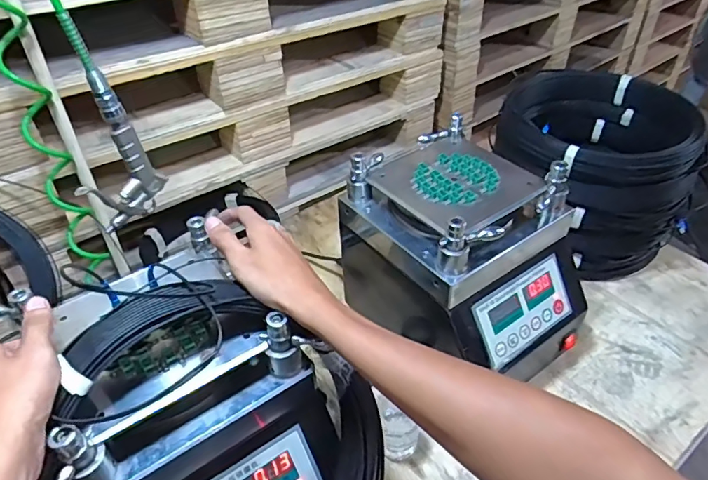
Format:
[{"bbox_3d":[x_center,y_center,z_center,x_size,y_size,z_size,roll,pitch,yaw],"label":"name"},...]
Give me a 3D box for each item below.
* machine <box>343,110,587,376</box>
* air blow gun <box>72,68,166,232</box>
[{"bbox_3d":[0.153,0.037,0.697,0.220,0.273,0.274,-27,46,-26],"label":"machine"},{"bbox_3d":[-0.270,-0.095,0.557,0.033,0.168,0.085,17,44,21],"label":"air blow gun"}]

